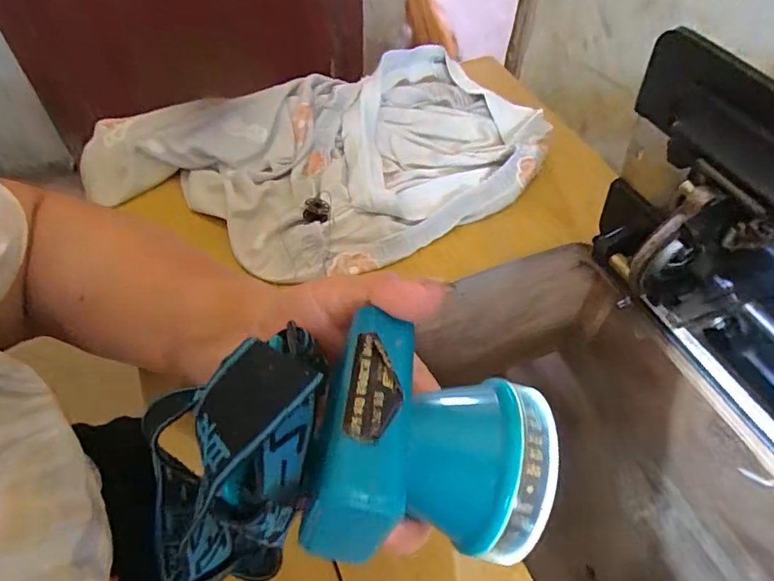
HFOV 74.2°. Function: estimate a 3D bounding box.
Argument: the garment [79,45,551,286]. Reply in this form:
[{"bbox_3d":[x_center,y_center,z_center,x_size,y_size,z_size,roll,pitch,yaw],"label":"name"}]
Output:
[{"bbox_3d":[-0.050,-0.114,0.438,0.353,0.032,0.221,-22,57,-18],"label":"garment"}]

